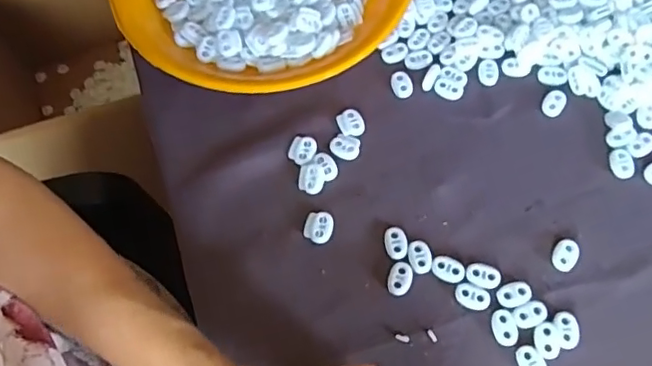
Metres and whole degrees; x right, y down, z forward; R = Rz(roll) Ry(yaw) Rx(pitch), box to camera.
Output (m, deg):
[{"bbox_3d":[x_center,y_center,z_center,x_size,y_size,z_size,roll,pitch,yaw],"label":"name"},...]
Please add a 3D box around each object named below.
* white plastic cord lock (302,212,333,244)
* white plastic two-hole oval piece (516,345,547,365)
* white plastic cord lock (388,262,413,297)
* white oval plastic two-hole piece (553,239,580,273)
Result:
[{"bbox_3d":[-0.005,0.031,0.398,0.020,0.005,0.022,5,66,4],"label":"white plastic cord lock"},{"bbox_3d":[0.130,0.114,0.359,0.016,0.004,0.023,-29,68,-12],"label":"white plastic two-hole oval piece"},{"bbox_3d":[0.051,0.065,0.385,0.015,0.004,0.023,11,66,6],"label":"white plastic cord lock"},{"bbox_3d":[0.163,0.049,0.385,0.016,0.005,0.023,31,70,14],"label":"white oval plastic two-hole piece"}]

